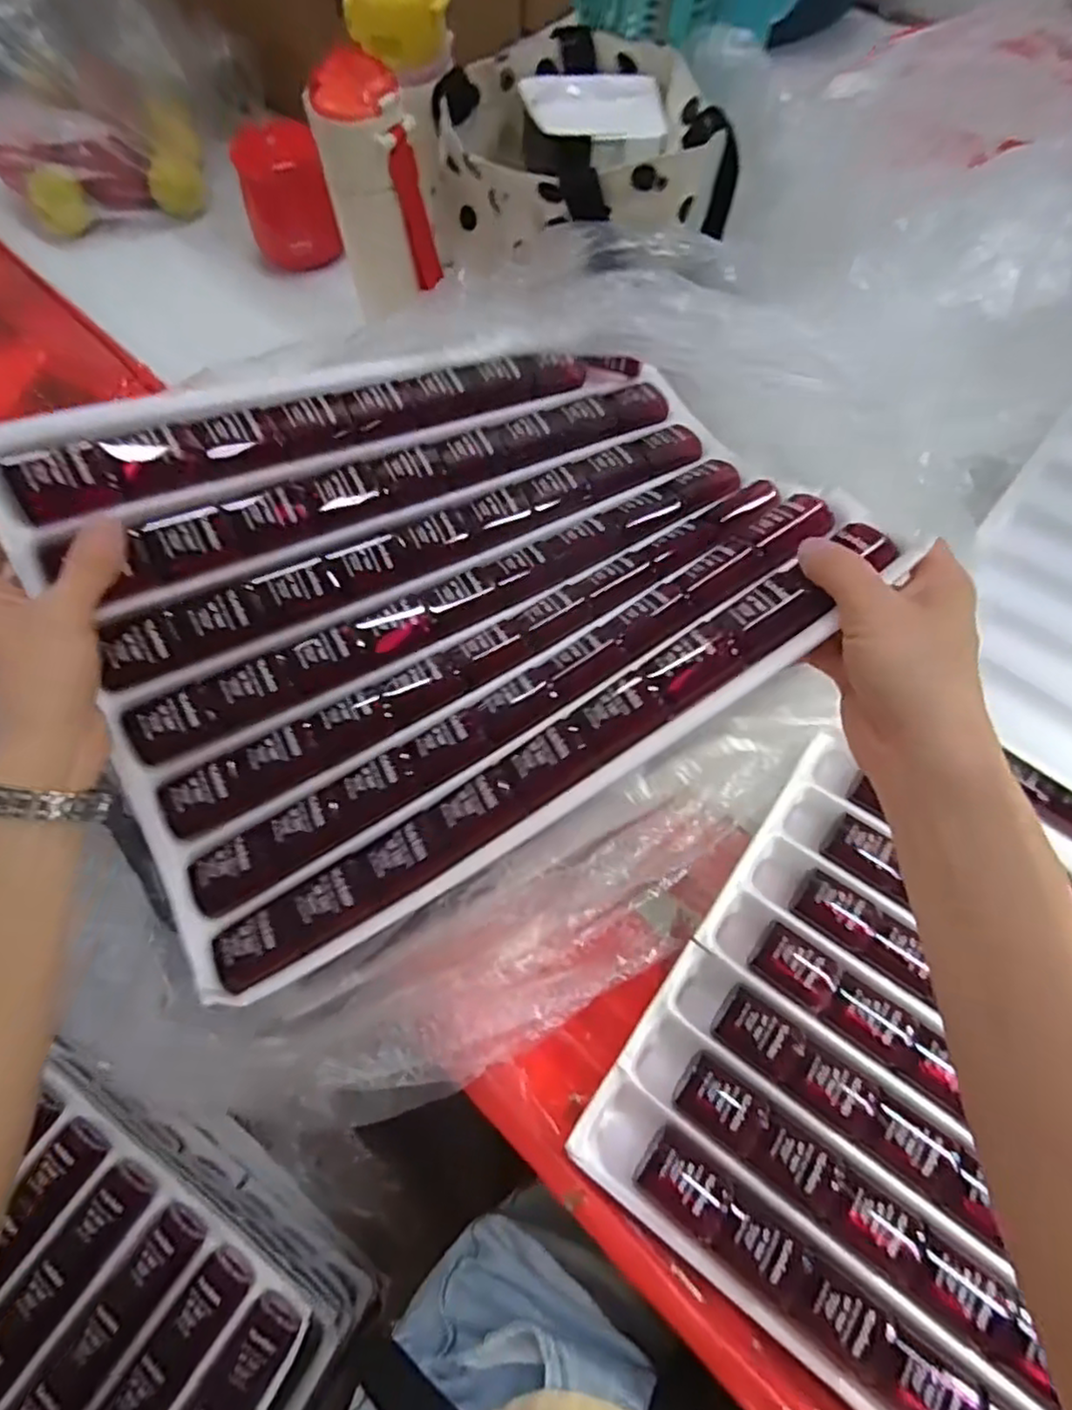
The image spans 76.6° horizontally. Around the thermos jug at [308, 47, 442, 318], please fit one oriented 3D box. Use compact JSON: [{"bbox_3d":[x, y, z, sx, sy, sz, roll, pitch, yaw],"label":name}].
[{"bbox_3d":[-0.119,-0.376,0.512,0.064,0.153,0.060,-22,67,-8],"label":"thermos jug"}]

